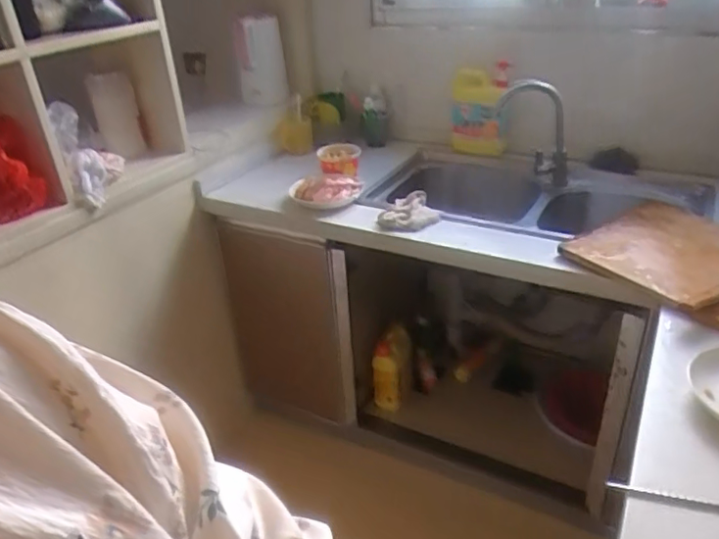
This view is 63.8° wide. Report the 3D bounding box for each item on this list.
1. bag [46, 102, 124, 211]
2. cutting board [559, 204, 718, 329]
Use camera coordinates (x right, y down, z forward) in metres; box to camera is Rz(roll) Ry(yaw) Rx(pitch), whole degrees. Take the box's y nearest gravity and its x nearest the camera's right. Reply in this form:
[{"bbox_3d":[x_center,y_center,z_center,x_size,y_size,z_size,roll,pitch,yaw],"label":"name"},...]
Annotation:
[{"bbox_3d":[-0.542,-0.232,1.146,0.124,0.210,0.060,-28,3,-34],"label":"bag"},{"bbox_3d":[0.607,-0.023,1.040,0.344,0.034,0.391,-26,37,-32],"label":"cutting board"}]

